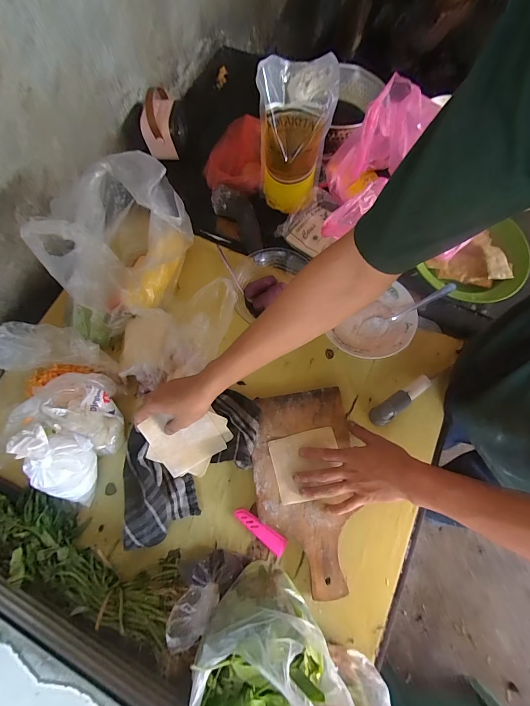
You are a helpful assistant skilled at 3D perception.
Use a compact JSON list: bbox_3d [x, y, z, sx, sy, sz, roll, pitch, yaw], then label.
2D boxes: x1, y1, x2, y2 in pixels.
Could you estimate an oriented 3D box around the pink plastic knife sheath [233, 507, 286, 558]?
[{"bbox_3d":[-0.007,0.269,0.498,0.089,0.012,0.023,36,74,13],"label":"pink plastic knife sheath"}]

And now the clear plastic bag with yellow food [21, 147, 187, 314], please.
[{"bbox_3d":[-0.227,-0.164,0.540,0.178,0.216,0.198,22,72,8],"label":"clear plastic bag with yellow food"}]

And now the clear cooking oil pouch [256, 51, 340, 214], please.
[{"bbox_3d":[0.051,-0.366,0.551,0.112,0.211,0.116,5,70,2],"label":"clear cooking oil pouch"}]

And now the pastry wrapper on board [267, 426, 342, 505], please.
[{"bbox_3d":[0.068,0.178,0.520,0.108,0.007,0.099,-13,71,-4],"label":"pastry wrapper on board"}]

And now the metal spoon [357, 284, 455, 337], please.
[{"bbox_3d":[0.241,-0.071,0.551,0.166,0.013,0.029,-26,71,11],"label":"metal spoon"}]

